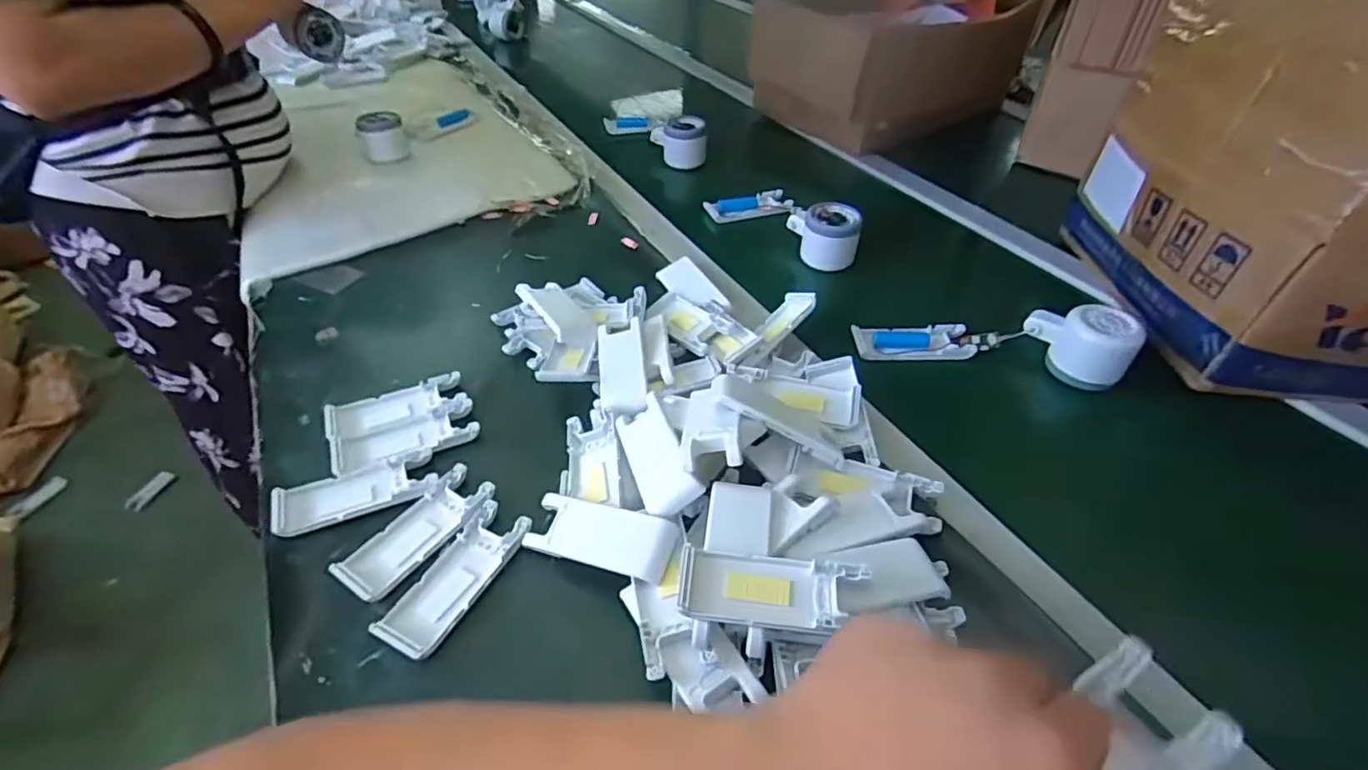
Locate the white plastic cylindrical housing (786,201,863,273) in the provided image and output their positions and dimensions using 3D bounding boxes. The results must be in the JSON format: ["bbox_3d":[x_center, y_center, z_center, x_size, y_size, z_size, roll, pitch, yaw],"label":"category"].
[{"bbox_3d":[0.154,-0.163,0.660,0.063,0.053,0.060,0,44,0],"label":"white plastic cylindrical housing"}]

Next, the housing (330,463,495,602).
[{"bbox_3d":[-0.182,0.099,0.414,0.043,0.010,0.104,25,49,24],"label":"housing"}]

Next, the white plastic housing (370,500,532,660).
[{"bbox_3d":[-0.146,0.123,0.390,0.042,0.009,0.104,20,47,19],"label":"white plastic housing"}]

